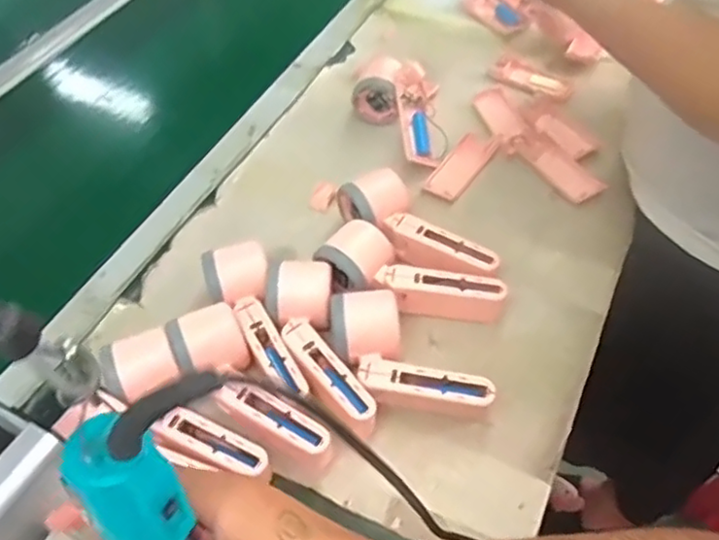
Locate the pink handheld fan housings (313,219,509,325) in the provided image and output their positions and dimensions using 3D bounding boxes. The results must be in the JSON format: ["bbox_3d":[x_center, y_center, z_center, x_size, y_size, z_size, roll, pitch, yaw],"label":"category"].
[{"bbox_3d":[0.045,0.009,0.564,0.161,0.049,0.060,20,55,17],"label":"pink handheld fan housings"}]

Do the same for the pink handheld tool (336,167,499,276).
[{"bbox_3d":[0.050,-0.038,0.593,0.163,0.054,0.044,35,60,25],"label":"pink handheld tool"}]

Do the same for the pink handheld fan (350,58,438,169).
[{"bbox_3d":[0.039,-0.182,0.708,0.092,0.055,0.141,2,52,3],"label":"pink handheld fan"}]

